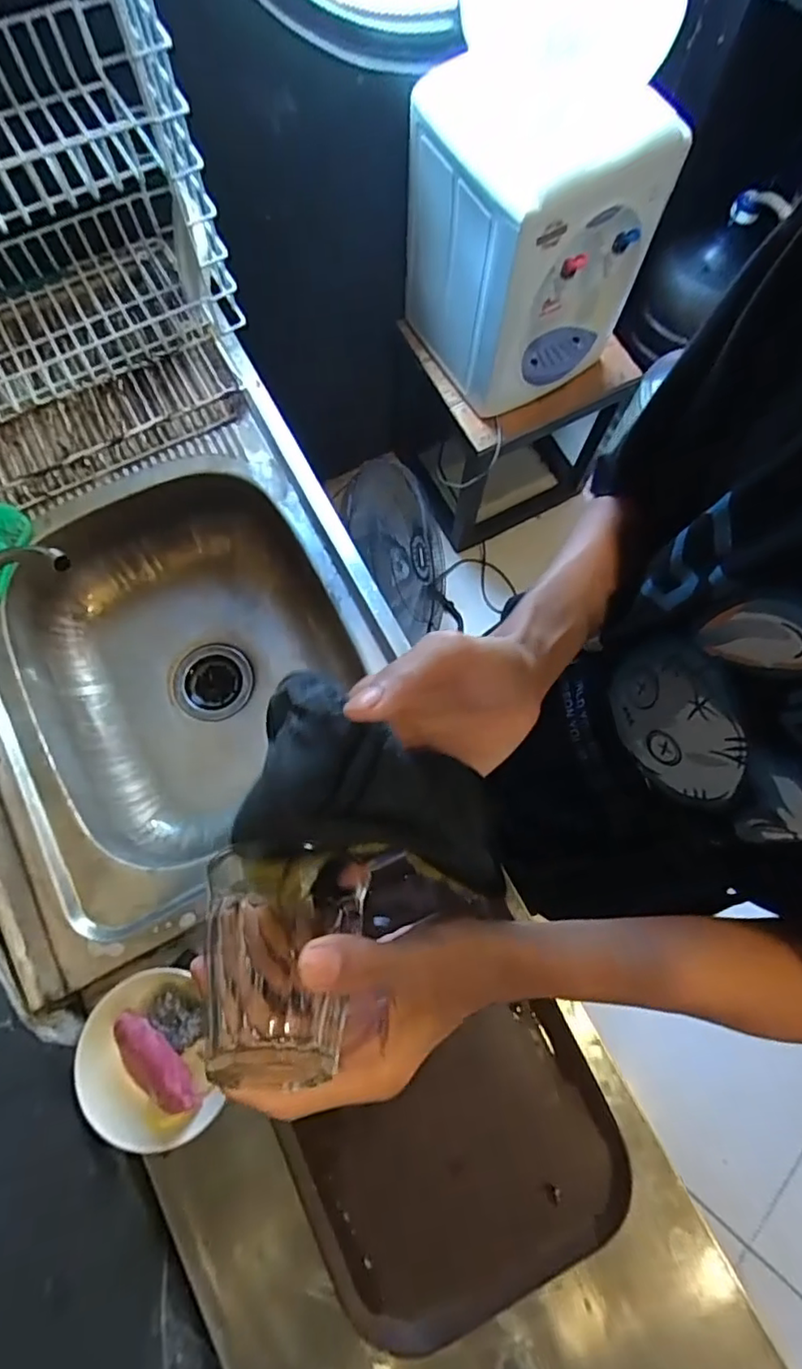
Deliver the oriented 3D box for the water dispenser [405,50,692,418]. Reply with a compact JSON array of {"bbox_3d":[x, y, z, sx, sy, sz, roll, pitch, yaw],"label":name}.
[{"bbox_3d":[0.217,-0.761,1.074,0.336,0.468,0.304,-29,78,-9],"label":"water dispenser"}]

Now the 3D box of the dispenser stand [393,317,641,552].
[{"bbox_3d":[0.227,-0.679,1.493,0.430,0.485,0.434,-29,78,-9],"label":"dispenser stand"}]

